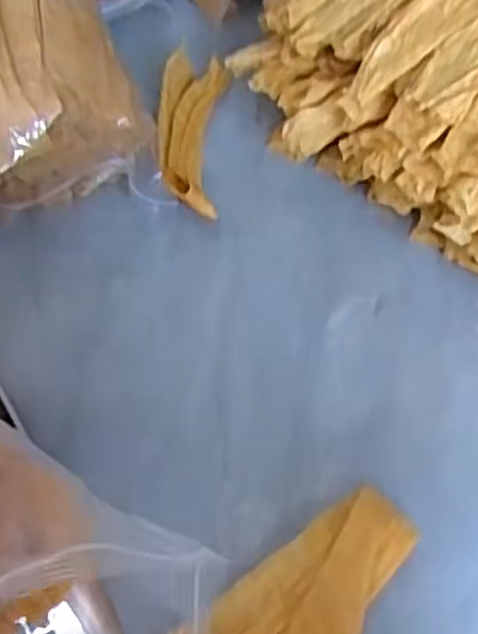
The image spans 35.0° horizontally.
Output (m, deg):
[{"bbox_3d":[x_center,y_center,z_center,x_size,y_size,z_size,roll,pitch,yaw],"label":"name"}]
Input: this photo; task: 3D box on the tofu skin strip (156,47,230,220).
[{"bbox_3d":[-0.071,-0.275,1.108,0.096,0.063,0.348,4,51,-1],"label":"tofu skin strip"}]

